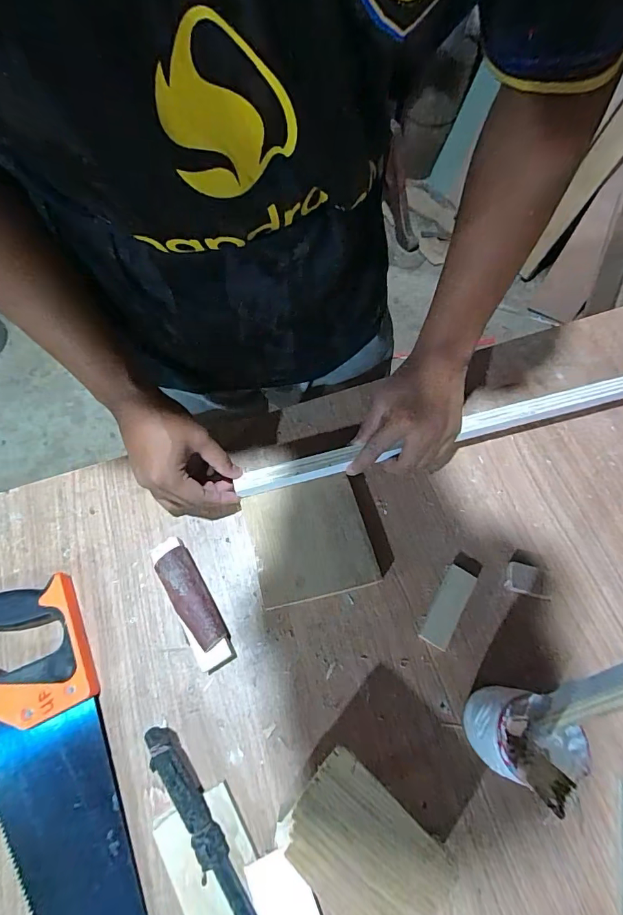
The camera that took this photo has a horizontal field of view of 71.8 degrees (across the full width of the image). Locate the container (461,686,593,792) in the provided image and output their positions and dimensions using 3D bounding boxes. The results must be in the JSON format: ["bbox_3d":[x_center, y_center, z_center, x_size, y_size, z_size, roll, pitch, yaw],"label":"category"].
[{"bbox_3d":[0.161,0.213,0.339,0.060,0.117,0.057,-1,67,2],"label":"container"}]

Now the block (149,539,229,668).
[{"bbox_3d":[-0.119,0.140,0.424,0.037,0.029,0.126,-28,68,-11],"label":"block"}]

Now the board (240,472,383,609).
[{"bbox_3d":[-0.004,0.086,0.451,0.117,0.020,0.117,-13,66,-5],"label":"board"}]

